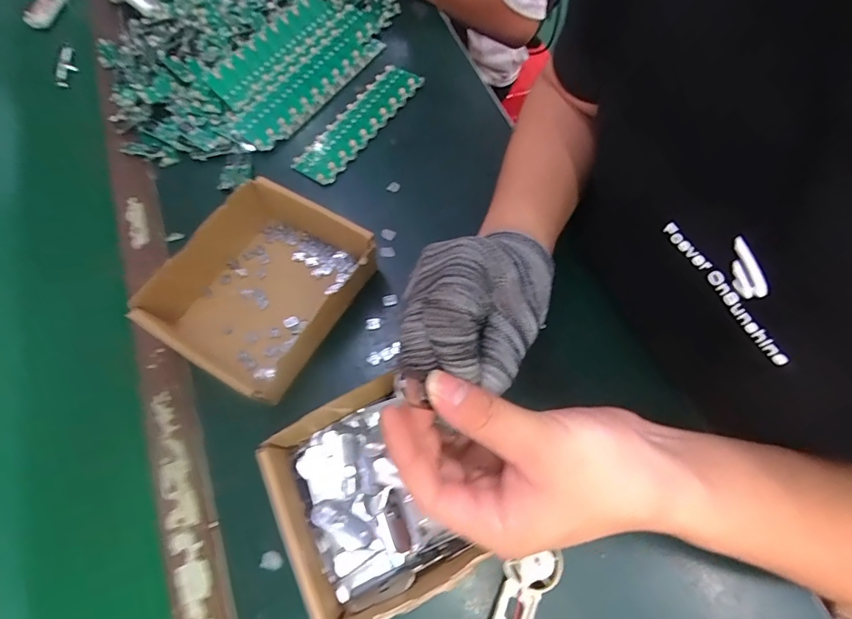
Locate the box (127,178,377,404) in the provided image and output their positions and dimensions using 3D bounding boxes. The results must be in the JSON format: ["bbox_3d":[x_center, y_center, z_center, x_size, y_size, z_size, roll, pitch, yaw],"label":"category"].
[{"bbox_3d":[-0.148,-0.021,0.400,0.150,0.053,0.164,28,71,13],"label":"box"}]

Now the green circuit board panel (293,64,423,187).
[{"bbox_3d":[-0.076,-0.221,0.508,0.053,0.007,0.189,33,73,15],"label":"green circuit board panel"}]

